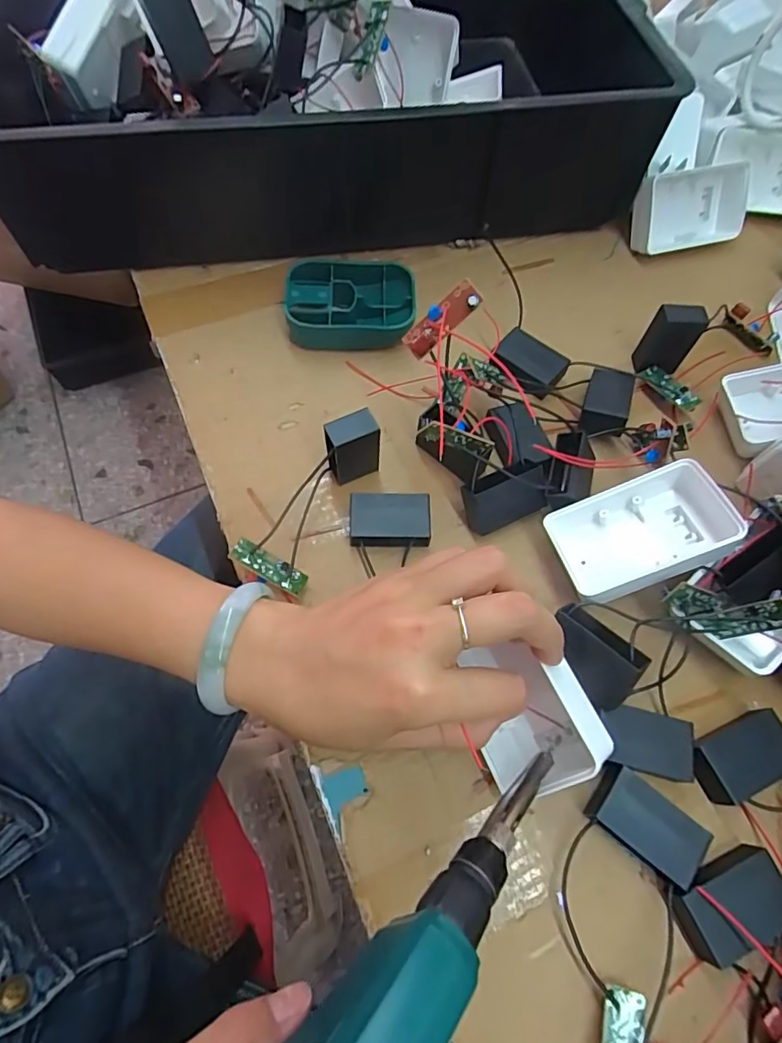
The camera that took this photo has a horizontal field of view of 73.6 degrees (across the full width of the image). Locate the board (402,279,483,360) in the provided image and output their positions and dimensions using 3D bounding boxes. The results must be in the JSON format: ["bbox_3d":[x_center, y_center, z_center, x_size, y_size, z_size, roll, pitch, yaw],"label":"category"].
[{"bbox_3d":[0.026,-0.105,0.272,0.044,0.011,0.016,-39,68,16],"label":"board"}]

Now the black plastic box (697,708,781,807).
[{"bbox_3d":[0.179,0.120,0.265,0.053,0.017,0.029,-19,67,-10],"label":"black plastic box"}]

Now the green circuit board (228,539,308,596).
[{"bbox_3d":[-0.068,0.025,0.291,0.044,0.004,0.014,32,65,-14],"label":"green circuit board"}]

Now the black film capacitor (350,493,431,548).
[{"bbox_3d":[0.000,0.002,0.314,0.047,0.018,0.033,1,65,-1],"label":"black film capacitor"}]

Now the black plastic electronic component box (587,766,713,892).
[{"bbox_3d":[0.121,0.145,0.251,0.050,0.017,0.030,35,69,14],"label":"black plastic electronic component box"}]

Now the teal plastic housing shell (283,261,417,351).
[{"bbox_3d":[-0.029,-0.158,0.384,0.091,0.025,0.067,2,65,0],"label":"teal plastic housing shell"}]

